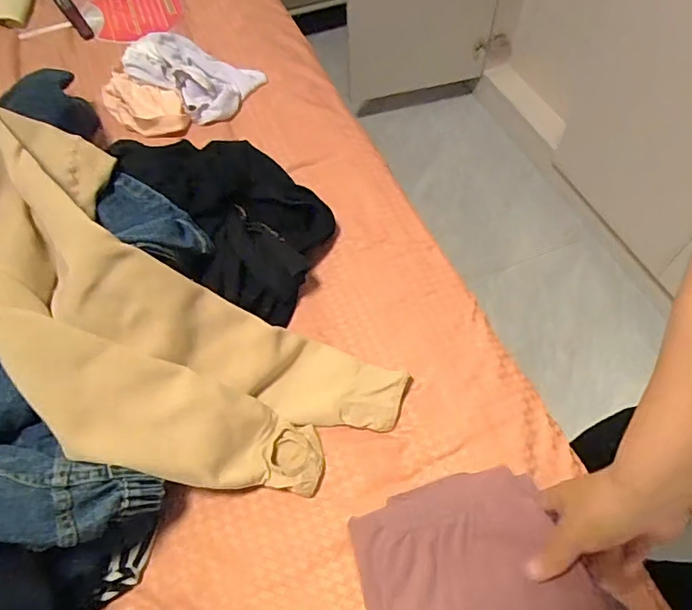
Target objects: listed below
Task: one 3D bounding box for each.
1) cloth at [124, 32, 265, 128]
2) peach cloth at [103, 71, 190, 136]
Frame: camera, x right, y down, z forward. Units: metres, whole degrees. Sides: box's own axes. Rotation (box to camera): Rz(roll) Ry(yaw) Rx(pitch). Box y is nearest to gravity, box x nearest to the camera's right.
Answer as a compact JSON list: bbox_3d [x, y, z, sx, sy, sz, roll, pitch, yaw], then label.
[{"bbox_3d":[-0.273,-0.411,0.895,0.232,0.044,0.169,25,62,16],"label":"cloth"},{"bbox_3d":[-0.335,-0.333,0.852,0.167,0.035,0.083,31,64,19],"label":"peach cloth"}]

